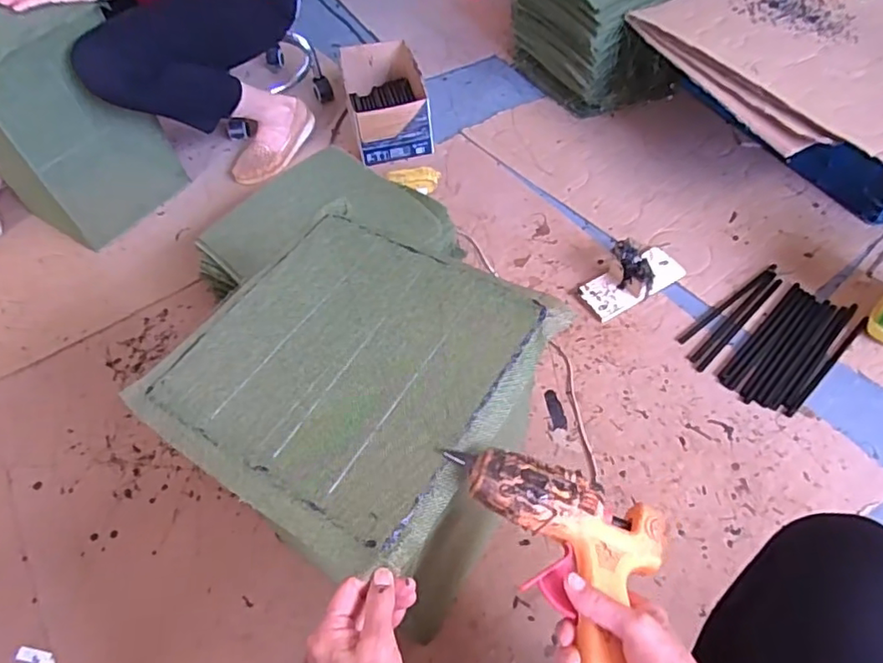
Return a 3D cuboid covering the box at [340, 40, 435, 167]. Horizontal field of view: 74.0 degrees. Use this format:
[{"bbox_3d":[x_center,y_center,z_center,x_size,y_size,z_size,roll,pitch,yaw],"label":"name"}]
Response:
[{"bbox_3d":[-0.130,-0.547,1.396,0.170,0.131,0.312,-13,54,-4],"label":"box"}]

